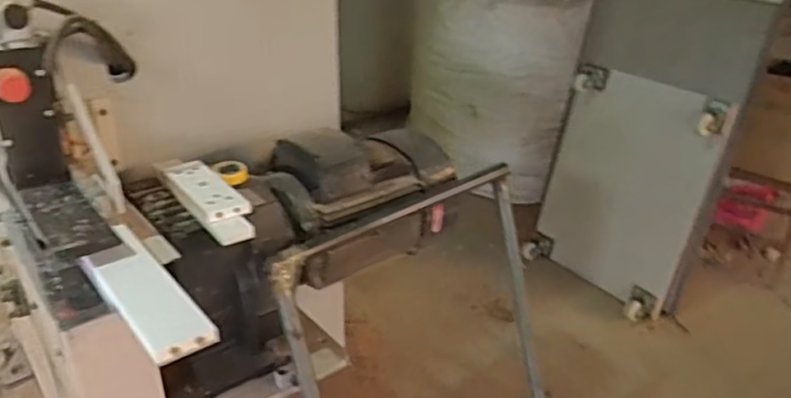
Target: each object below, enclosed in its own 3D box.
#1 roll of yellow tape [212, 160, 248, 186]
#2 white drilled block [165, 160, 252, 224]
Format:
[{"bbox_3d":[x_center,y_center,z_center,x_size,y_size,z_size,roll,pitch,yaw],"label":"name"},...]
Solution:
[{"bbox_3d":[-0.286,-0.046,1.099,0.057,0.025,0.057,-5,31,-16],"label":"roll of yellow tape"},{"bbox_3d":[-0.309,-0.016,1.031,0.072,0.020,0.200,-19,37,-35],"label":"white drilled block"}]

